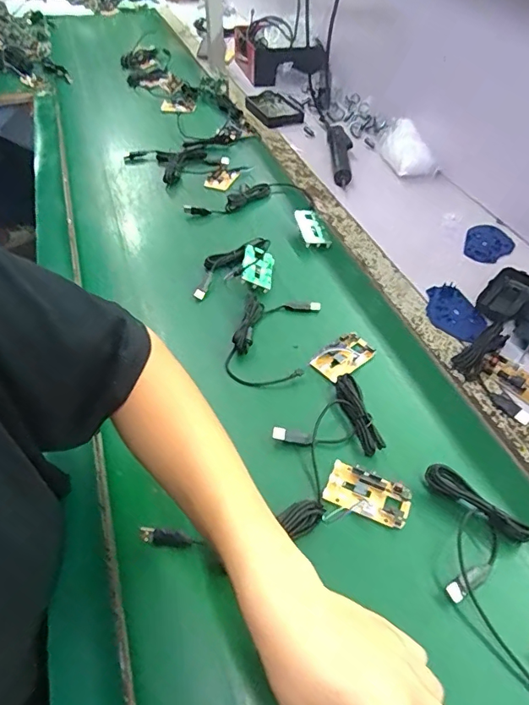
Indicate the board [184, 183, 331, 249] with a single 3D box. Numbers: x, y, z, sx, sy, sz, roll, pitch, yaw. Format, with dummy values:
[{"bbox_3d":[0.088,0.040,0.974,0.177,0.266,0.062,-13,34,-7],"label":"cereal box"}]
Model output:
[{"bbox_3d":[0.020,-0.260,0.812,0.245,0.023,0.176,20,49,17],"label":"board"}]

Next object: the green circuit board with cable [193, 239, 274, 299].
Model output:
[{"bbox_3d":[-0.039,-0.126,0.684,0.100,0.026,0.121,4,46,3],"label":"green circuit board with cable"}]

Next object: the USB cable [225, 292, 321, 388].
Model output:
[{"bbox_3d":[0.010,-0.023,0.585,0.097,0.029,0.149,9,47,7],"label":"USB cable"}]

